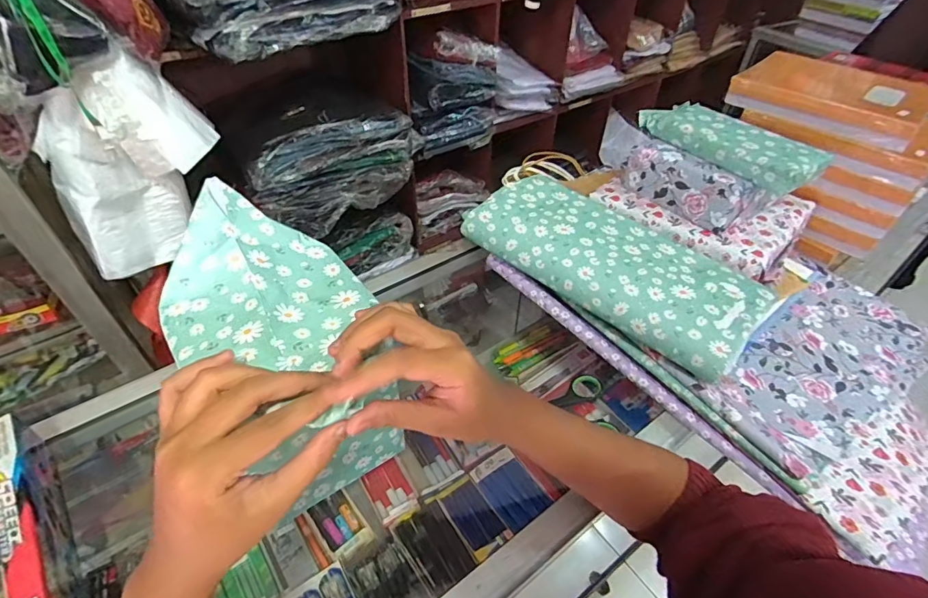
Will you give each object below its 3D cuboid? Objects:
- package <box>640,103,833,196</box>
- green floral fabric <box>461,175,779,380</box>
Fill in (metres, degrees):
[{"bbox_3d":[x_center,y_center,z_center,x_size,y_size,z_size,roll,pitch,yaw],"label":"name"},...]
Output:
[{"bbox_3d":[0.310,-0.187,0.545,0.073,0.034,0.199,-21,50,-22],"label":"package"},{"bbox_3d":[0.162,-0.046,0.531,0.327,0.040,0.136,36,54,28],"label":"green floral fabric"}]

